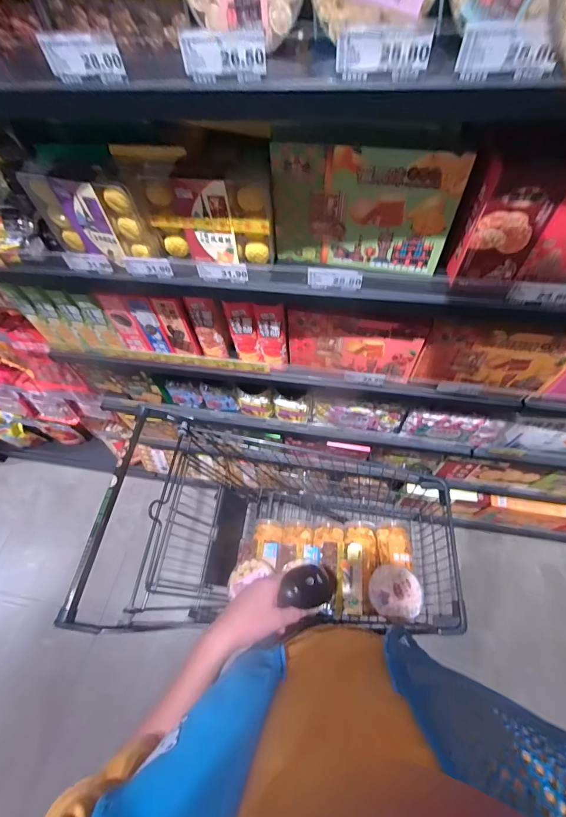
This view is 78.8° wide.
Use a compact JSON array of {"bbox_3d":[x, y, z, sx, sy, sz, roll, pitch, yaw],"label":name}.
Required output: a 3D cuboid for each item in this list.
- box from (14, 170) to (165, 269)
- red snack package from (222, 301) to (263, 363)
[{"bbox_3d":[-0.343,-0.337,0.616,0.214,0.135,0.042,14,62,12],"label":"box"},{"bbox_3d":[-0.087,-0.168,0.779,0.064,0.174,0.016,8,61,9],"label":"red snack package"}]

